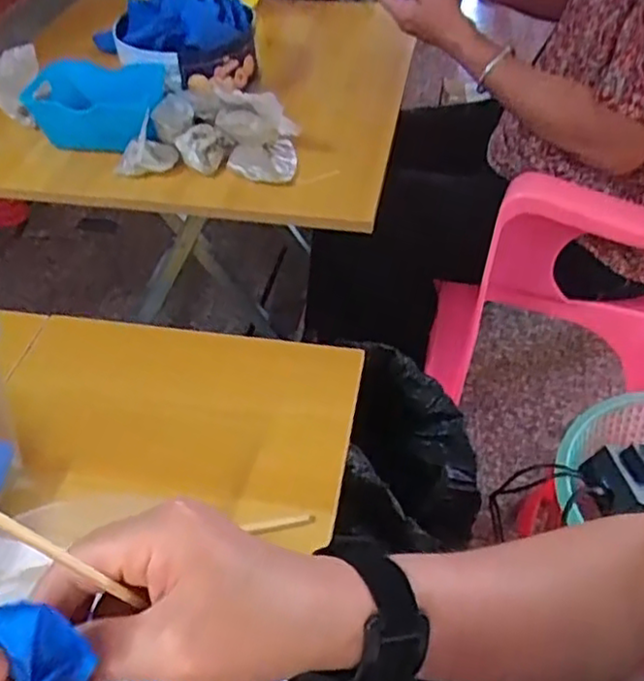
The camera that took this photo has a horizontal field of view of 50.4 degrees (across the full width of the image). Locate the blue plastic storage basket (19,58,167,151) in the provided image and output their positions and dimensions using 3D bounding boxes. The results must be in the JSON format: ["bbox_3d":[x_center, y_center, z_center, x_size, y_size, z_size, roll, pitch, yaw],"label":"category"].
[{"bbox_3d":[-0.278,-0.290,0.836,0.156,0.058,0.119,0,45,2],"label":"blue plastic storage basket"}]

